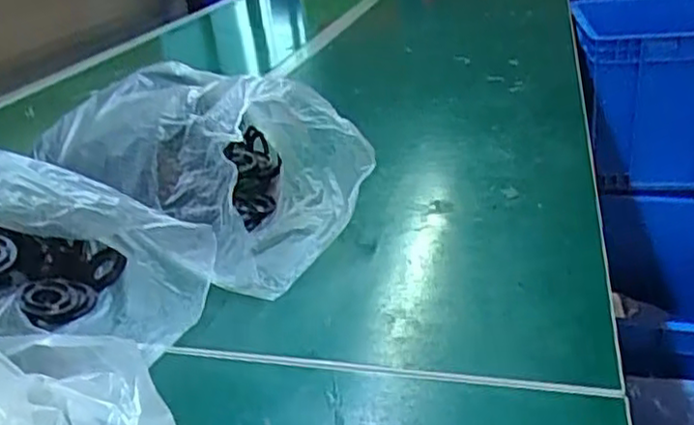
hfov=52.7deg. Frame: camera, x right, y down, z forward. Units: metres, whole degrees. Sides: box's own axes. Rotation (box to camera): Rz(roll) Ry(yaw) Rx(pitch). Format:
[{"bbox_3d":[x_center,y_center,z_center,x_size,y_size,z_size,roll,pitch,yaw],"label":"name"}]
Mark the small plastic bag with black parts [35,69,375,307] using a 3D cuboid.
[{"bbox_3d":[-0.137,-0.053,0.633,0.291,0.136,0.197,13,31,32],"label":"small plastic bag with black parts"}]

